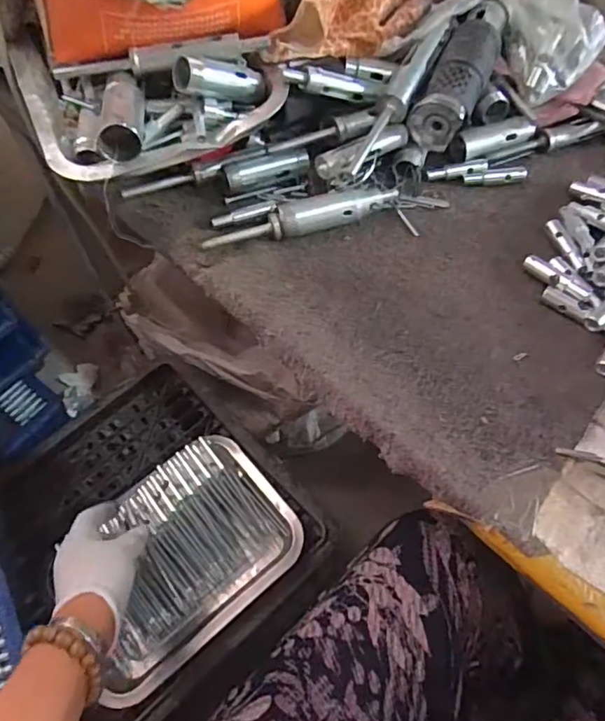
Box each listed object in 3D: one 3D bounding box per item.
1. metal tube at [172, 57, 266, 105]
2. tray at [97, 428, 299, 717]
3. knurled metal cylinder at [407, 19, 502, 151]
[{"bbox_3d":[-0.059,-0.206,0.403,0.071,0.023,0.018,-12,56,-40],"label":"metal tube"},{"bbox_3d":[-0.131,0.210,0.587,0.244,0.040,0.169,-38,83,-17],"label":"tray"},{"bbox_3d":[0.124,-0.223,0.438,0.043,0.039,0.114,23,76,13],"label":"knurled metal cylinder"}]

